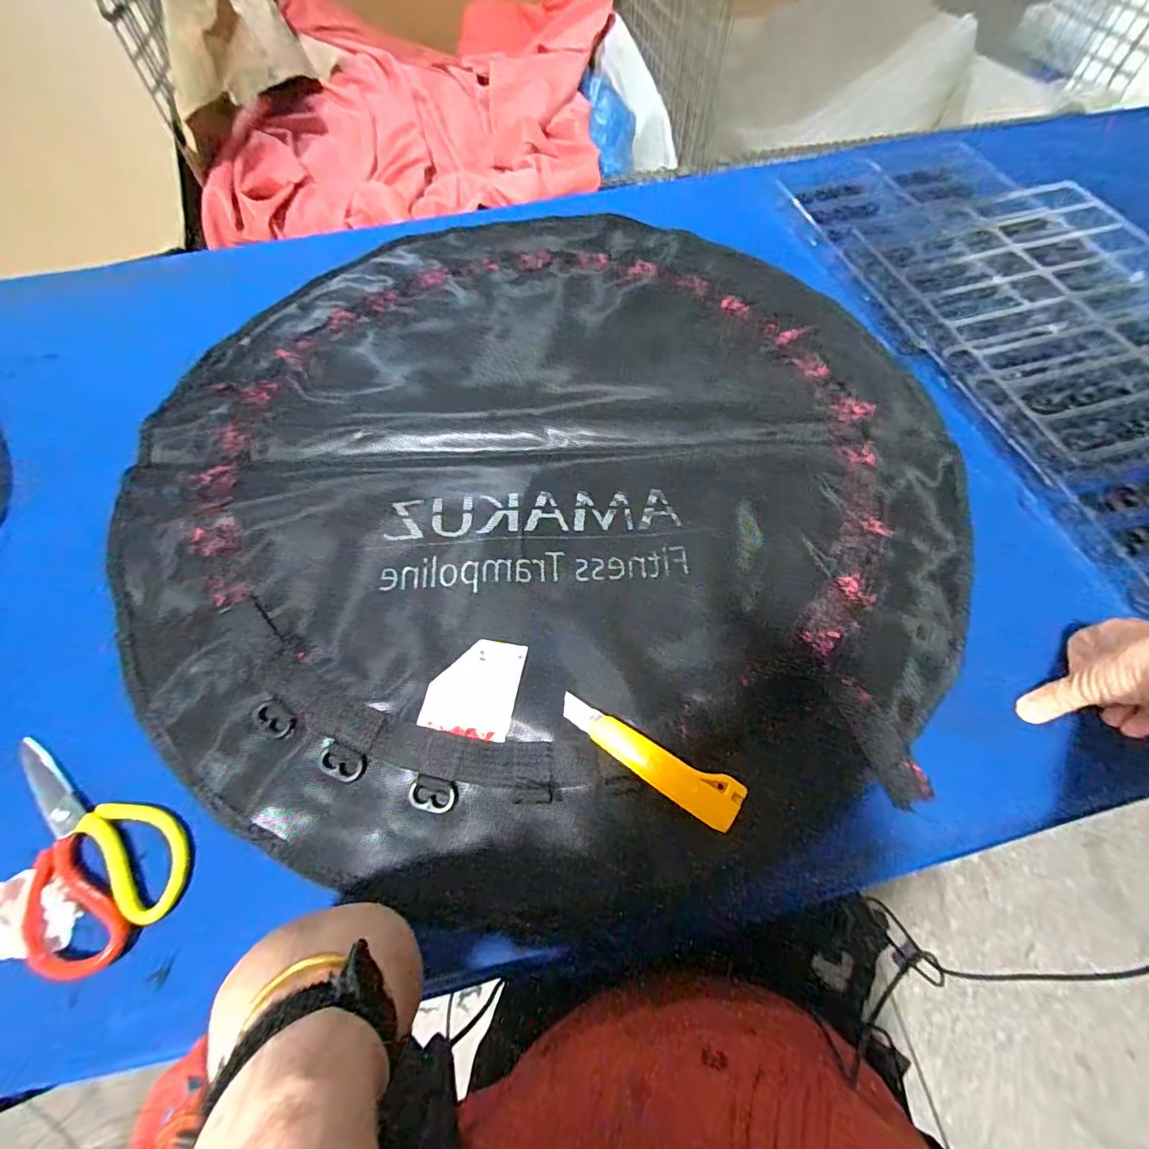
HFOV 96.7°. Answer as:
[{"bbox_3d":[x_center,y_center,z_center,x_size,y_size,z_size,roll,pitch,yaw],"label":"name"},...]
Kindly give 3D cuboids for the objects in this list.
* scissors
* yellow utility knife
[{"bbox_3d":[-0.402,0.216,0.404,0.197,0.019,0.101,30,68,16],"label":"scissors"},{"bbox_3d":[0.059,0.153,0.424,0.159,0.018,0.038,28,67,15],"label":"yellow utility knife"}]

